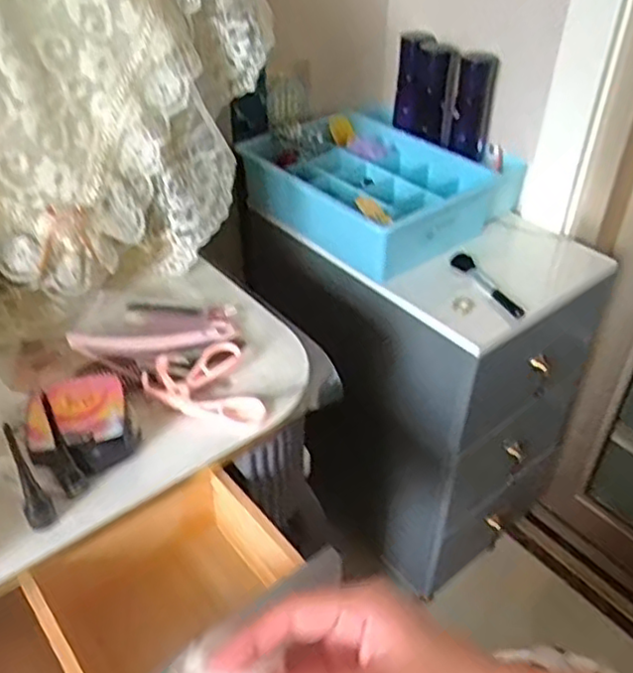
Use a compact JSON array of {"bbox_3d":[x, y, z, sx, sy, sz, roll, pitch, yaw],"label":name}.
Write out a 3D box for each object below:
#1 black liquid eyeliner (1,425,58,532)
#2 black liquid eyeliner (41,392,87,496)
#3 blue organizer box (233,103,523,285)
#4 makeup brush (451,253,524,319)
[{"bbox_3d":[-0.182,0.090,0.421,0.017,0.091,0.014,-18,42,-22],"label":"black liquid eyeliner"},{"bbox_3d":[-0.168,0.072,0.442,0.015,0.085,0.017,-20,43,-24],"label":"black liquid eyeliner"},{"bbox_3d":[0.087,-0.210,0.885,0.298,0.078,0.279,-29,47,-32],"label":"blue organizer box"},{"bbox_3d":[0.189,-0.060,0.749,0.021,0.010,0.122,-16,41,-20],"label":"makeup brush"}]

